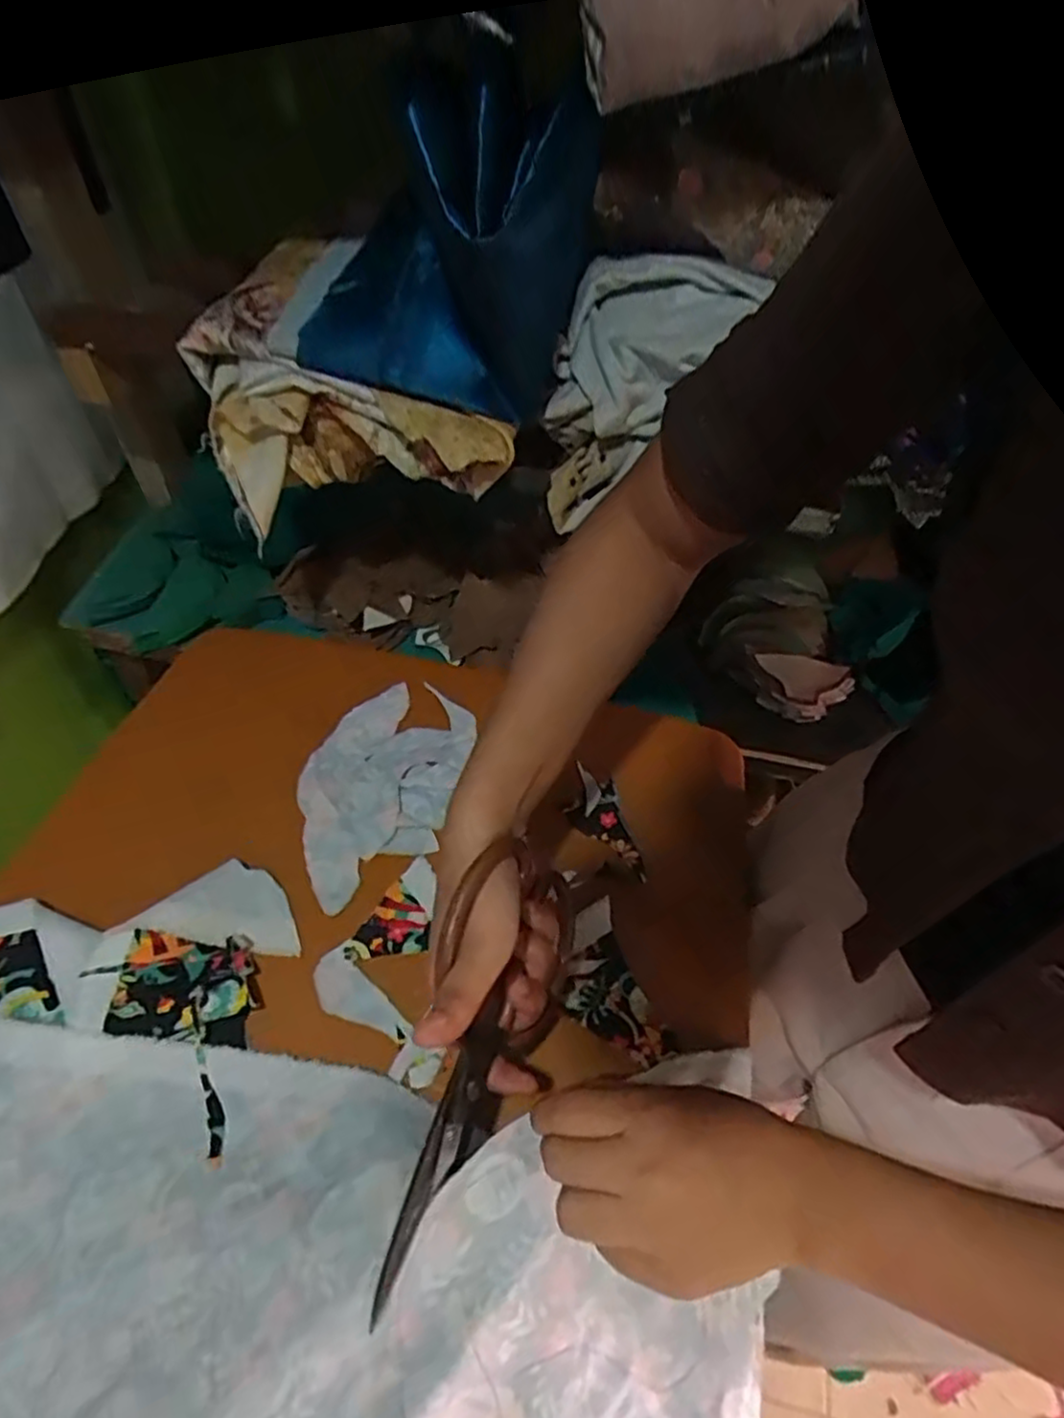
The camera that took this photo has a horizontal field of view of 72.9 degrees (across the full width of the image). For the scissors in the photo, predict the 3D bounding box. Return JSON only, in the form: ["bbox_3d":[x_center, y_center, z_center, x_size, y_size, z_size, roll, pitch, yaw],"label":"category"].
[{"bbox_3d":[-0.020,0.163,0.344,0.013,0.100,0.188,4,82,40],"label":"scissors"}]

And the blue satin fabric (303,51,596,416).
[{"bbox_3d":[-0.062,-0.316,0.489,0.178,0.170,0.119,14,52,6],"label":"blue satin fabric"}]

